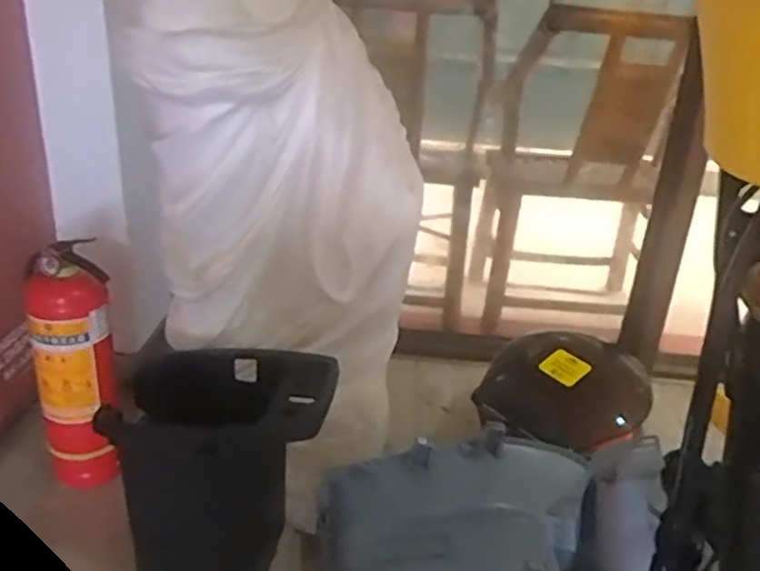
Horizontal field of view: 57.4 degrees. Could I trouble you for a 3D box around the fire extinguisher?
[{"bbox_3d":[-0.513,0.140,1.169,0.121,0.397,0.101,-7,27,-24],"label":"fire extinguisher"}]

